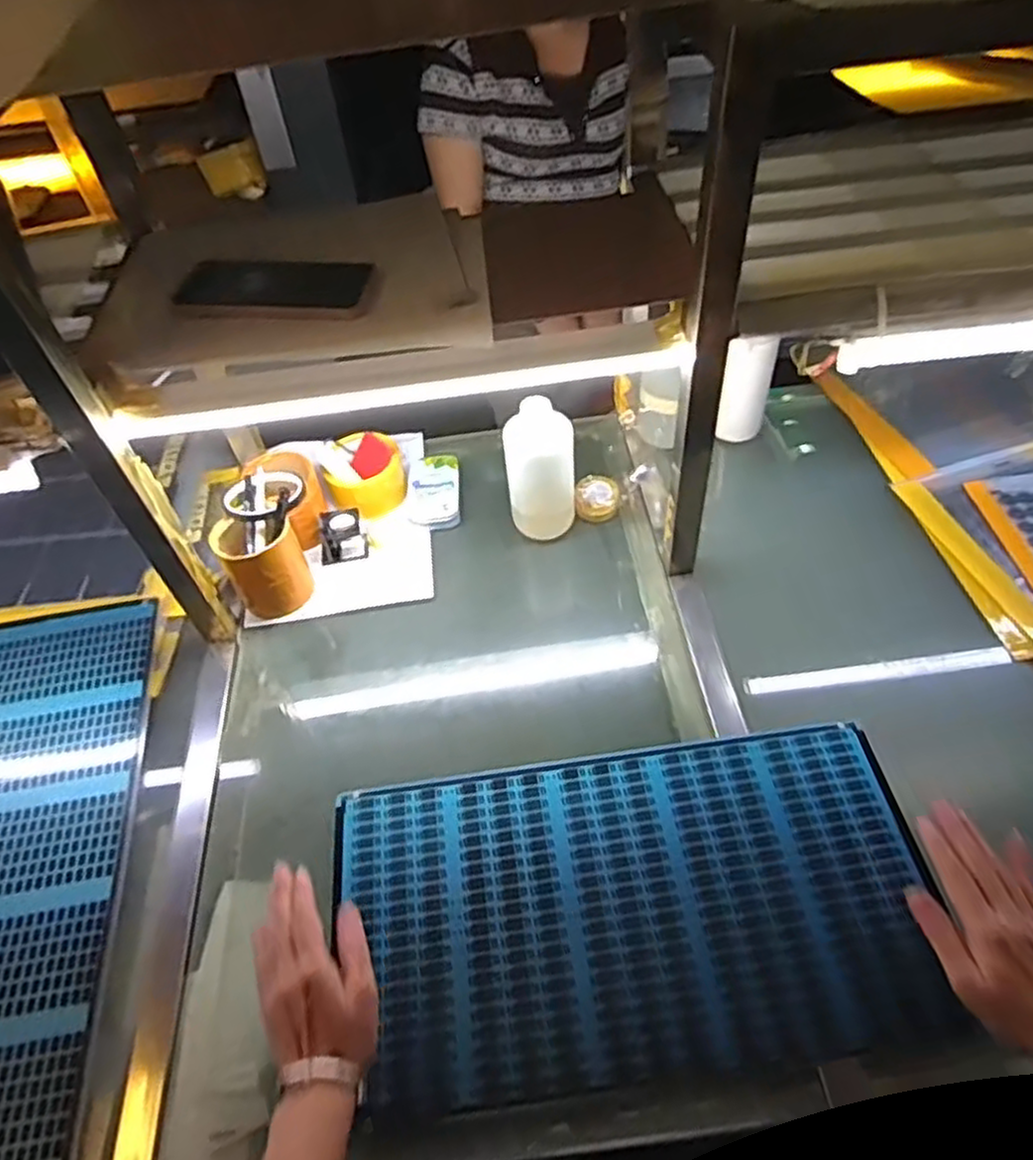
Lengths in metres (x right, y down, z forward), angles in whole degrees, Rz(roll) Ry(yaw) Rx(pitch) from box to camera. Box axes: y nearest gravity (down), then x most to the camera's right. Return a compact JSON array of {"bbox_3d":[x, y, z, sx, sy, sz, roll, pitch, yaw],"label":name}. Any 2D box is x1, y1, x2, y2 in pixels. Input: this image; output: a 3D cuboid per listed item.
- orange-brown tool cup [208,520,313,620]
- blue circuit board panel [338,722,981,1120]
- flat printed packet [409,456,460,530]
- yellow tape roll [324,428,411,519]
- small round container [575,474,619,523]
[{"bbox_3d":[-0.271,-0.015,0.802,0.077,0.096,0.079,-3,50,3],"label":"orange-brown tool cup"},{"bbox_3d":[0.096,0.262,0.608,0.462,0.015,0.248,-7,52,-2],"label":"blue circuit board panel"},{"bbox_3d":[-0.100,-0.110,0.913,0.061,0.020,0.117,-6,50,0],"label":"flat printed packet"},{"bbox_3d":[-0.185,-0.134,0.905,0.094,0.047,0.100,-3,50,3],"label":"yellow tape roll"},{"bbox_3d":[0.096,-0.095,0.879,0.050,0.033,0.049,-3,50,3],"label":"small round container"}]

